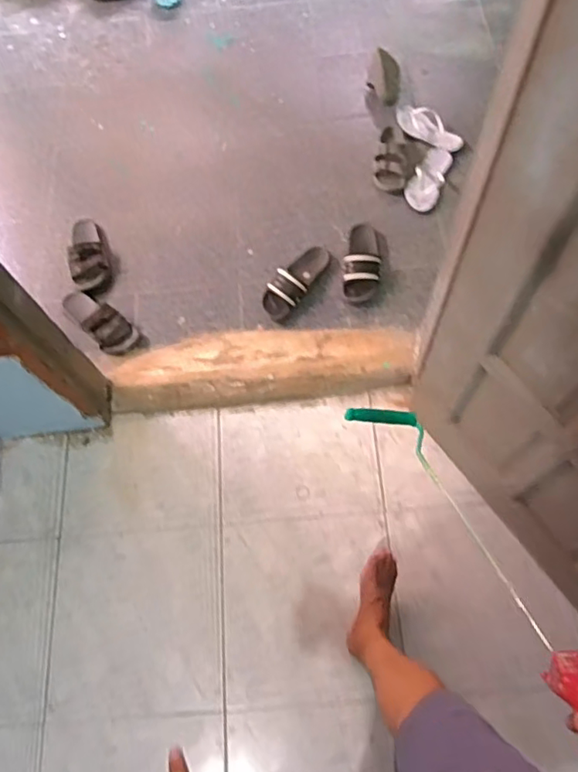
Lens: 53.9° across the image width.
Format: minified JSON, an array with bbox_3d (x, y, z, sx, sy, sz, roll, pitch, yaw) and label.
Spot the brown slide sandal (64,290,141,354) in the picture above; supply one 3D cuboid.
[{"bbox_3d":[-0.528,-0.187,1.590,0.105,0.064,0.249,-43,71,-14],"label":"brown slide sandal"}]

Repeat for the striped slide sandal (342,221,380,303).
[{"bbox_3d":[0.213,-0.361,1.617,0.106,0.067,0.252,9,68,7],"label":"striped slide sandal"}]

